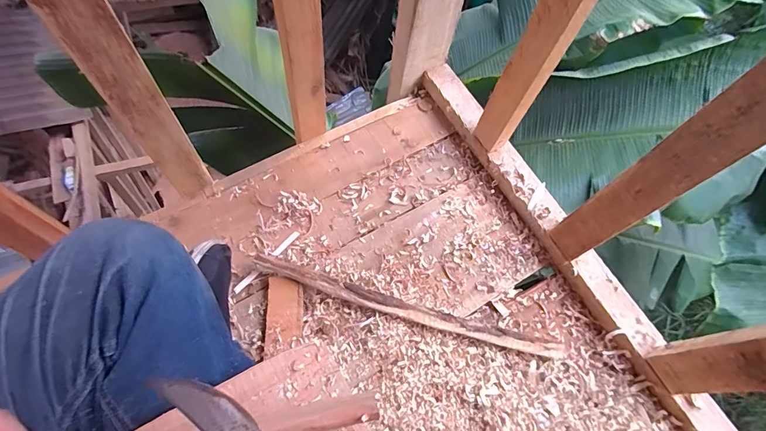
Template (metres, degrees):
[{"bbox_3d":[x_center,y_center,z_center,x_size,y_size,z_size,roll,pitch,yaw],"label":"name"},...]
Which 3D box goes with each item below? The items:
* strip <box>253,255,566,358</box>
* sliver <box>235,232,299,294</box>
[{"bbox_3d":[0.032,0.128,0.545,0.433,0.027,0.029,16,65,4],"label":"strip"},{"bbox_3d":[-0.168,0.067,0.574,0.010,0.004,0.121,38,68,14],"label":"sliver"}]

